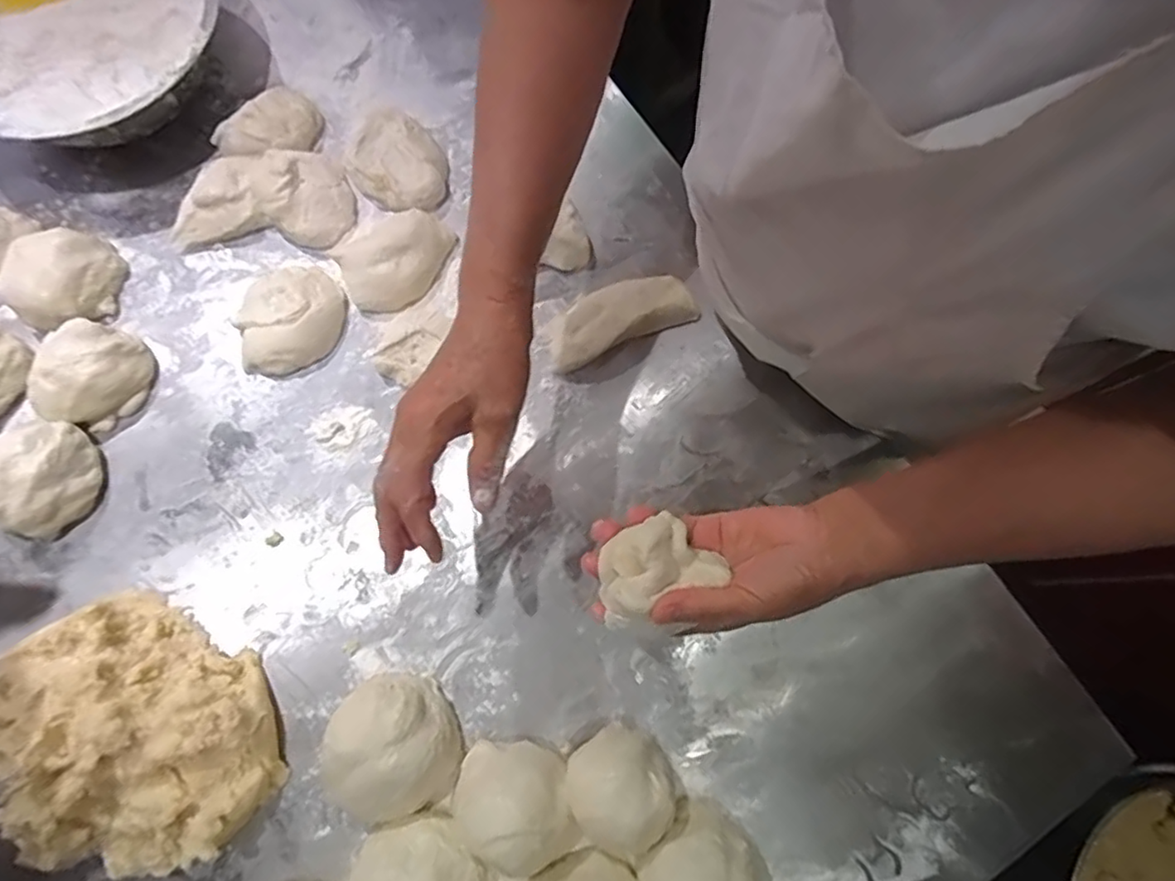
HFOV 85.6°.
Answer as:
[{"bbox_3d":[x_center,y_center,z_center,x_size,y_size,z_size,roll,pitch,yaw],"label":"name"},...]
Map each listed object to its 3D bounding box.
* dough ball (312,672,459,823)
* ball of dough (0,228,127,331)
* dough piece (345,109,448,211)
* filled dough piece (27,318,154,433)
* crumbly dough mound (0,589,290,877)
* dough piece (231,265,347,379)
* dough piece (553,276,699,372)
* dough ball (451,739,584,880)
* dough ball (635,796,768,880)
[{"bbox_3d":[-0.154,0.235,0.484,0.099,0.057,0.101,0,75,-1],"label":"dough ball"},{"bbox_3d":[-0.488,-0.152,0.594,0.079,0.050,0.087,-12,75,-4],"label":"ball of dough"},{"bbox_3d":[-0.191,-0.278,0.642,0.086,0.030,0.105,-43,80,-11],"label":"dough piece"},{"bbox_3d":[-0.442,-0.059,0.565,0.073,0.052,0.092,25,76,6],"label":"filled dough piece"},{"bbox_3d":[-0.346,0.229,0.473,0.207,0.079,0.172,29,76,6],"label":"crumbly dough mound"},{"bbox_3d":[-0.280,-0.115,0.593,0.104,0.032,0.092,-29,77,-9],"label":"dough piece"},{"bbox_3d":[0.029,-0.118,0.598,0.141,0.035,0.056,-24,77,-8],"label":"dough piece"},{"bbox_3d":[-0.053,0.270,0.471,0.094,0.064,0.073,13,75,2],"label":"dough ball"},{"bbox_3d":[0.085,0.321,0.466,0.075,0.058,0.084,44,78,10],"label":"dough ball"}]

